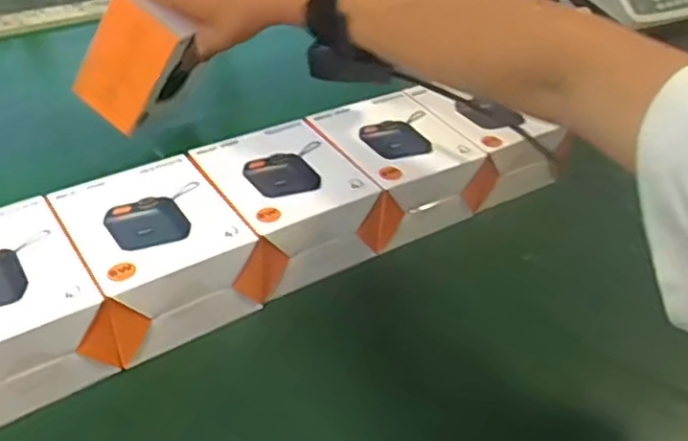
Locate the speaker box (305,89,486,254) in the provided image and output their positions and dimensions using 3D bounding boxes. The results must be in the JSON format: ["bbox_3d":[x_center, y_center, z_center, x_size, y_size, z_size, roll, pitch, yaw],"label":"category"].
[{"bbox_3d":[0.041,-0.044,0.530,0.107,0.065,0.116,-23,46,-30],"label":"speaker box"}]

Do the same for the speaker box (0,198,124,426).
[{"bbox_3d":[-0.201,0.053,0.390,0.108,0.063,0.113,-23,46,-29],"label":"speaker box"}]

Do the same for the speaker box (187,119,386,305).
[{"bbox_3d":[-0.043,-0.010,0.485,0.099,0.065,0.116,-22,46,-29],"label":"speaker box"}]

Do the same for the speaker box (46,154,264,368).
[{"bbox_3d":[-0.120,0.021,0.436,0.106,0.063,0.113,-23,46,-29],"label":"speaker box"}]

